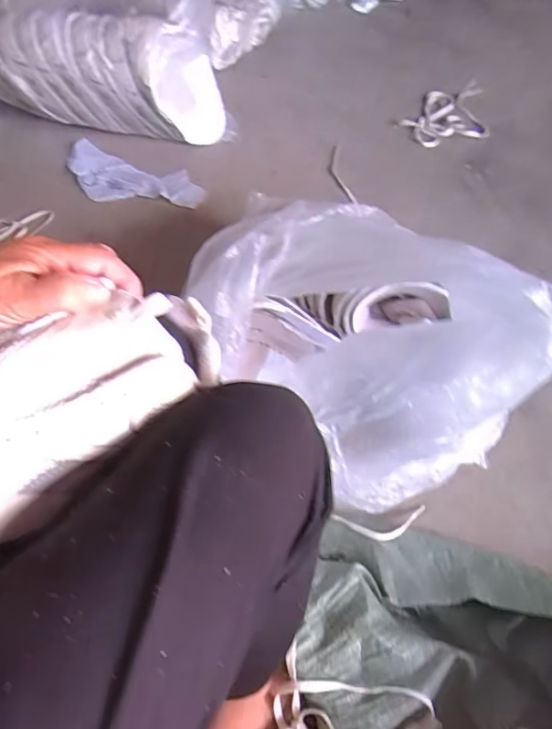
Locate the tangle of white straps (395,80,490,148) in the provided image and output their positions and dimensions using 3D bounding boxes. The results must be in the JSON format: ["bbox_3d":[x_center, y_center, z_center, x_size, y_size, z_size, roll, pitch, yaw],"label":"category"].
[{"bbox_3d":[0.368,-0.548,1.101,0.213,0.045,0.182,-10,58,-6],"label":"tangle of white straps"}]

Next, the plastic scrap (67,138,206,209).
[{"bbox_3d":[-0.291,-0.365,1.006,0.313,0.025,0.128,23,61,14],"label":"plastic scrap"}]

